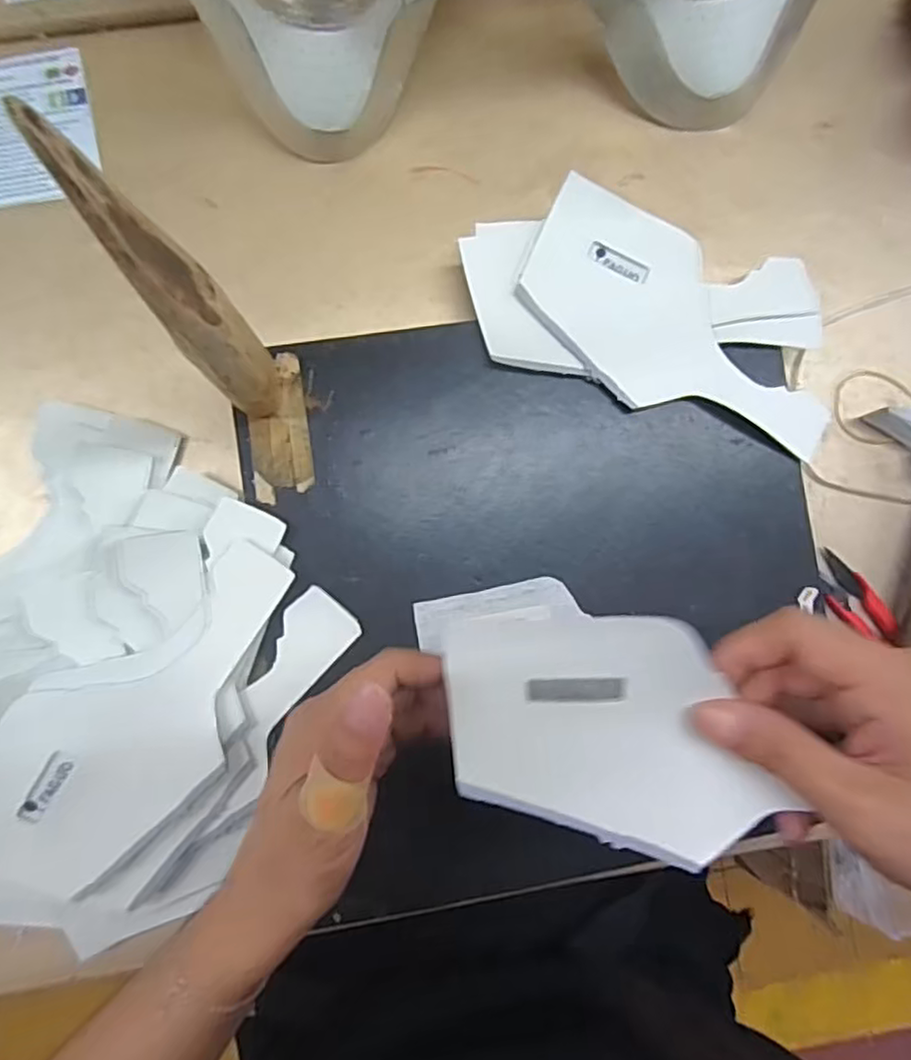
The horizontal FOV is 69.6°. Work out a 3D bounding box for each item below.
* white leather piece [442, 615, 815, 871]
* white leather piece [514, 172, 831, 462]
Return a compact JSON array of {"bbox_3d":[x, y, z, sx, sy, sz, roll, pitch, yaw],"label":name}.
[{"bbox_3d":[0.055,0.077,0.239,0.110,0.007,0.090,-4,98,8],"label":"white leather piece"},{"bbox_3d":[0.118,-0.103,0.356,0.085,0.015,0.190,-44,88,-3],"label":"white leather piece"}]

